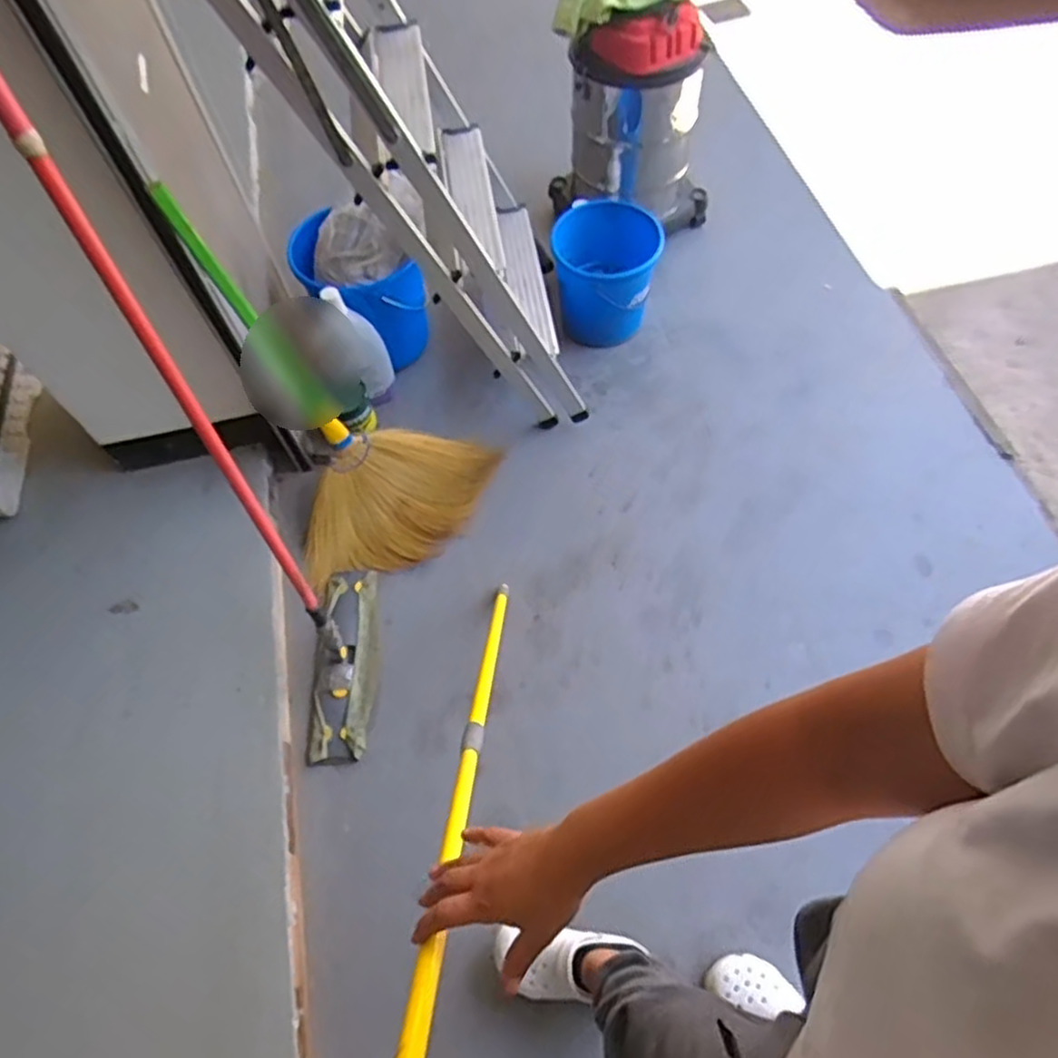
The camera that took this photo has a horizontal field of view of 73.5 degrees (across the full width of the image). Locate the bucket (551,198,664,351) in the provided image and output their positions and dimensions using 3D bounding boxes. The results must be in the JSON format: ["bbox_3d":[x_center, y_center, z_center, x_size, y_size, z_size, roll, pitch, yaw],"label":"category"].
[{"bbox_3d":[0.191,-0.623,1.759,0.246,0.226,0.264,-2,61,3],"label":"bucket"}]

